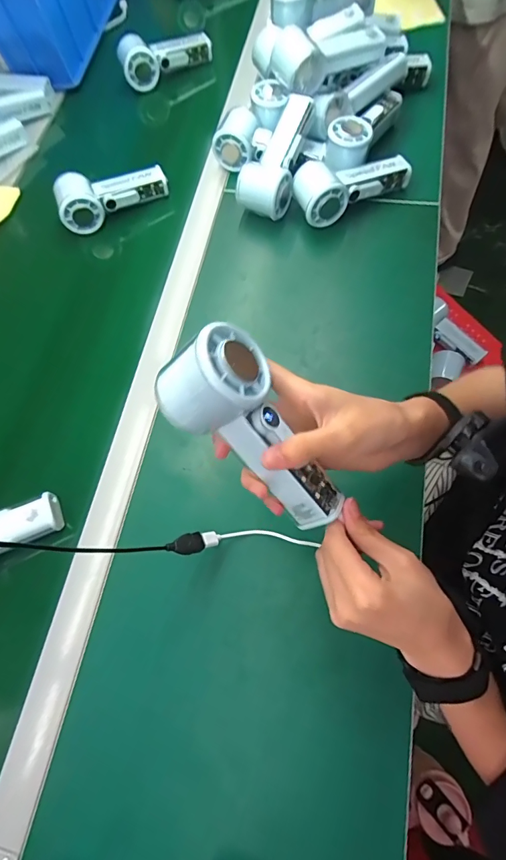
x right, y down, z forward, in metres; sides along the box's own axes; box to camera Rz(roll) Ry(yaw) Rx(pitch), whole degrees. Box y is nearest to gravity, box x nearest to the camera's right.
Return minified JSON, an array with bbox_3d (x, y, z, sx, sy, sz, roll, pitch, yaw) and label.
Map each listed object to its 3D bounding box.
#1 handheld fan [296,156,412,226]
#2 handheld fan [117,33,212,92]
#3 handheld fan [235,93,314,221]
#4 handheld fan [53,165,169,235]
[{"bbox_3d":[0.132,-0.317,0.525,0.151,0.058,0.064,-20,67,0],"label":"handheld fan"},{"bbox_3d":[-0.144,-0.627,0.682,0.155,0.056,0.056,-13,68,2],"label":"handheld fan"},{"bbox_3d":[0.030,-0.362,0.543,0.069,0.060,0.157,15,72,14],"label":"handheld fan"},{"bbox_3d":[-0.203,-0.339,0.585,0.152,0.056,0.054,-28,68,-4],"label":"handheld fan"}]

